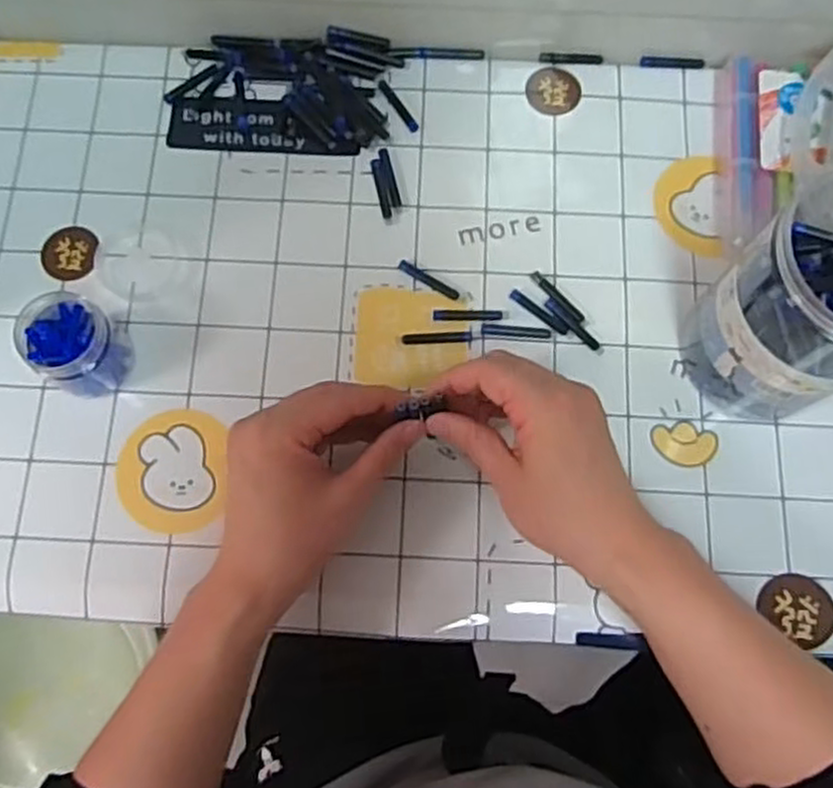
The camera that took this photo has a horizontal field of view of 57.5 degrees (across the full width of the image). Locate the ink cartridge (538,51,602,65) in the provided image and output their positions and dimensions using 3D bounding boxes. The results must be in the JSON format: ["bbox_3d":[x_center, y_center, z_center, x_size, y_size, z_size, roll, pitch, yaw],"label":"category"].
[{"bbox_3d":[0.116,-0.251,0.569,0.047,0.004,0.008,5,74,0],"label":"ink cartridge"}]

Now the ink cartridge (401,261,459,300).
[{"bbox_3d":[0.009,-0.078,0.516,0.046,0.004,0.008,30,76,7],"label":"ink cartridge"}]

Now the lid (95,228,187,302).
[{"bbox_3d":[-0.188,-0.089,0.517,0.058,0.007,0.053,0,74,-1],"label":"lid"}]

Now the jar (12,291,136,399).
[{"bbox_3d":[-0.211,-0.029,0.471,0.052,0.055,0.055,0,74,-1],"label":"jar"}]

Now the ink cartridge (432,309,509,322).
[{"bbox_3d":[0.036,-0.053,0.508,0.050,0.004,0.009,-1,74,-2],"label":"ink cartridge"}]

